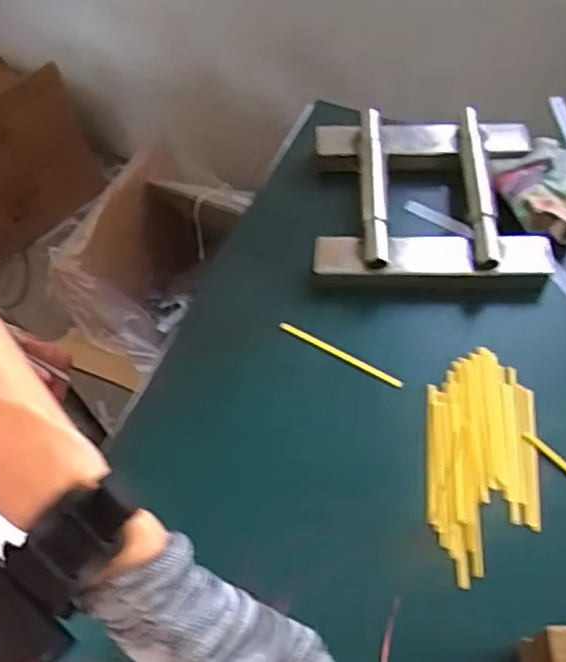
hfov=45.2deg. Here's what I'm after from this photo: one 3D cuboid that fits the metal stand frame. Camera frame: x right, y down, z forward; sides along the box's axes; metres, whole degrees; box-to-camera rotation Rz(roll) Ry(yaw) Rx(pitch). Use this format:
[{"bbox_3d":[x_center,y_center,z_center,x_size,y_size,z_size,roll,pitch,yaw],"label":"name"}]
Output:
[{"bbox_3d":[0.131,-0.122,0.627,0.200,0.058,0.181,1,58,4],"label":"metal stand frame"}]

